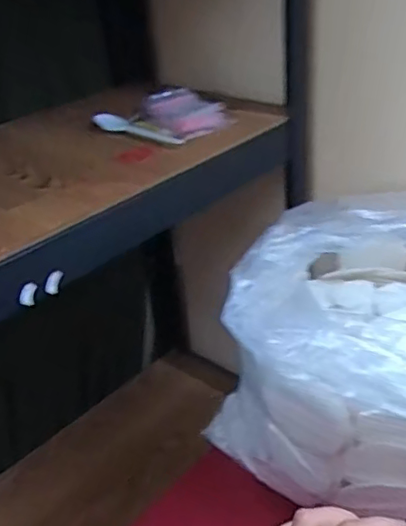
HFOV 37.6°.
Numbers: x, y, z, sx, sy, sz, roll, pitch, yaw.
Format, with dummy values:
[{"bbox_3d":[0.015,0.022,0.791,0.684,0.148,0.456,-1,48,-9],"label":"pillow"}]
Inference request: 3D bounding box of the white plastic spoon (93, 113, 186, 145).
[{"bbox_3d":[-0.078,-0.155,0.689,0.035,0.009,0.139,-31,40,-34],"label":"white plastic spoon"}]

